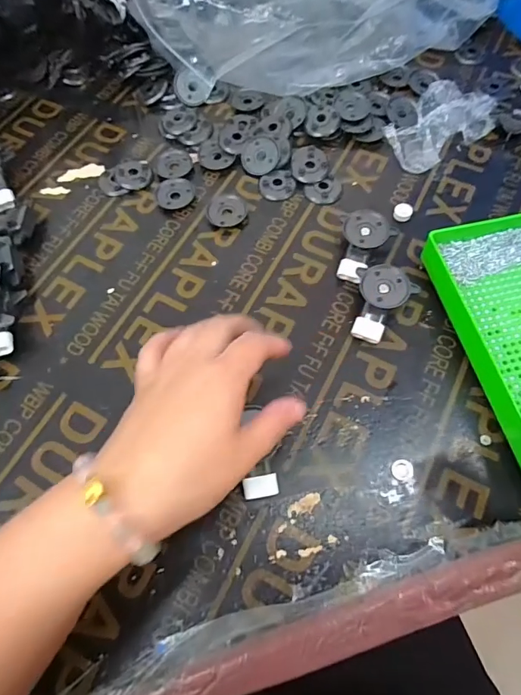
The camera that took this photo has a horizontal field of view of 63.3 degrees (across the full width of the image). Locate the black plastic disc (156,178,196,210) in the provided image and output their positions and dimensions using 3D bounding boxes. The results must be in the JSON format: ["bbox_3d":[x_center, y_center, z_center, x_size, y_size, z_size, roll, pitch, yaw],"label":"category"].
[{"bbox_3d":[-0.091,-0.167,0.455,0.040,0.004,0.039,-1,65,2],"label":"black plastic disc"}]

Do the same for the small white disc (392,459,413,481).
[{"bbox_3d":[0.111,0.096,0.332,0.016,0.005,0.016,-1,65,2],"label":"small white disc"}]

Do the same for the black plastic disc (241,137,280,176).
[{"bbox_3d":[-0.001,-0.213,0.469,0.044,0.004,0.041,0,86,7],"label":"black plastic disc"}]

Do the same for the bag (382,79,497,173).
[{"bbox_3d":[0.199,-0.256,0.481,0.130,0.023,0.087,-32,68,-12],"label":"bag"}]

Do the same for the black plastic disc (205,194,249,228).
[{"bbox_3d":[-0.035,-0.143,0.442,0.042,0.007,0.039,-1,65,2],"label":"black plastic disc"}]

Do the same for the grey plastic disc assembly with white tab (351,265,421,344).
[{"bbox_3d":[0.112,-0.038,0.380,0.051,0.028,0.067,7,65,5],"label":"grey plastic disc assembly with white tab"}]

